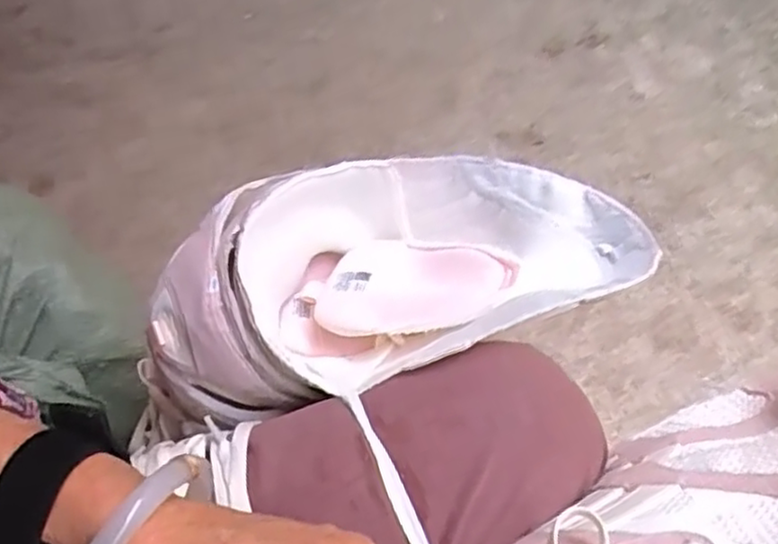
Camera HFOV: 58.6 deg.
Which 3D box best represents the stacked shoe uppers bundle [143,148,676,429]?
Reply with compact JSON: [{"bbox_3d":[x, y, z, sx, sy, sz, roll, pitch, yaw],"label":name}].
[{"bbox_3d":[-0.002,0.003,0.433,0.292,0.088,0.149,-13,58,-1],"label":"stacked shoe uppers bundle"}]

